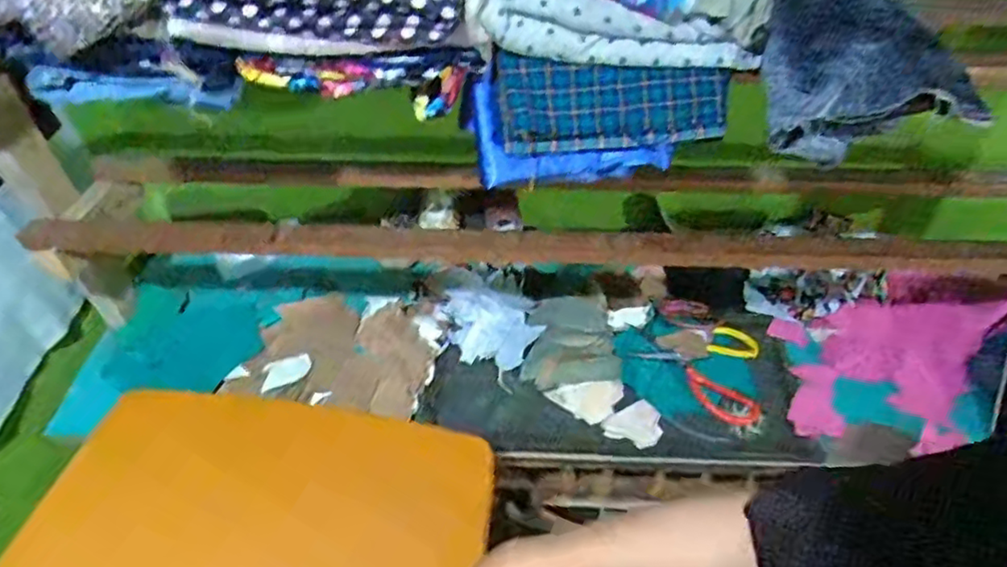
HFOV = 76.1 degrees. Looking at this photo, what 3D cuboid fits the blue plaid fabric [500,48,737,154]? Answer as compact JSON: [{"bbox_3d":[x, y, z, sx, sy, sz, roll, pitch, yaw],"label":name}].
[{"bbox_3d":[0.095,-0.162,0.595,0.218,0.070,0.042,2,45,4],"label":"blue plaid fabric"}]

